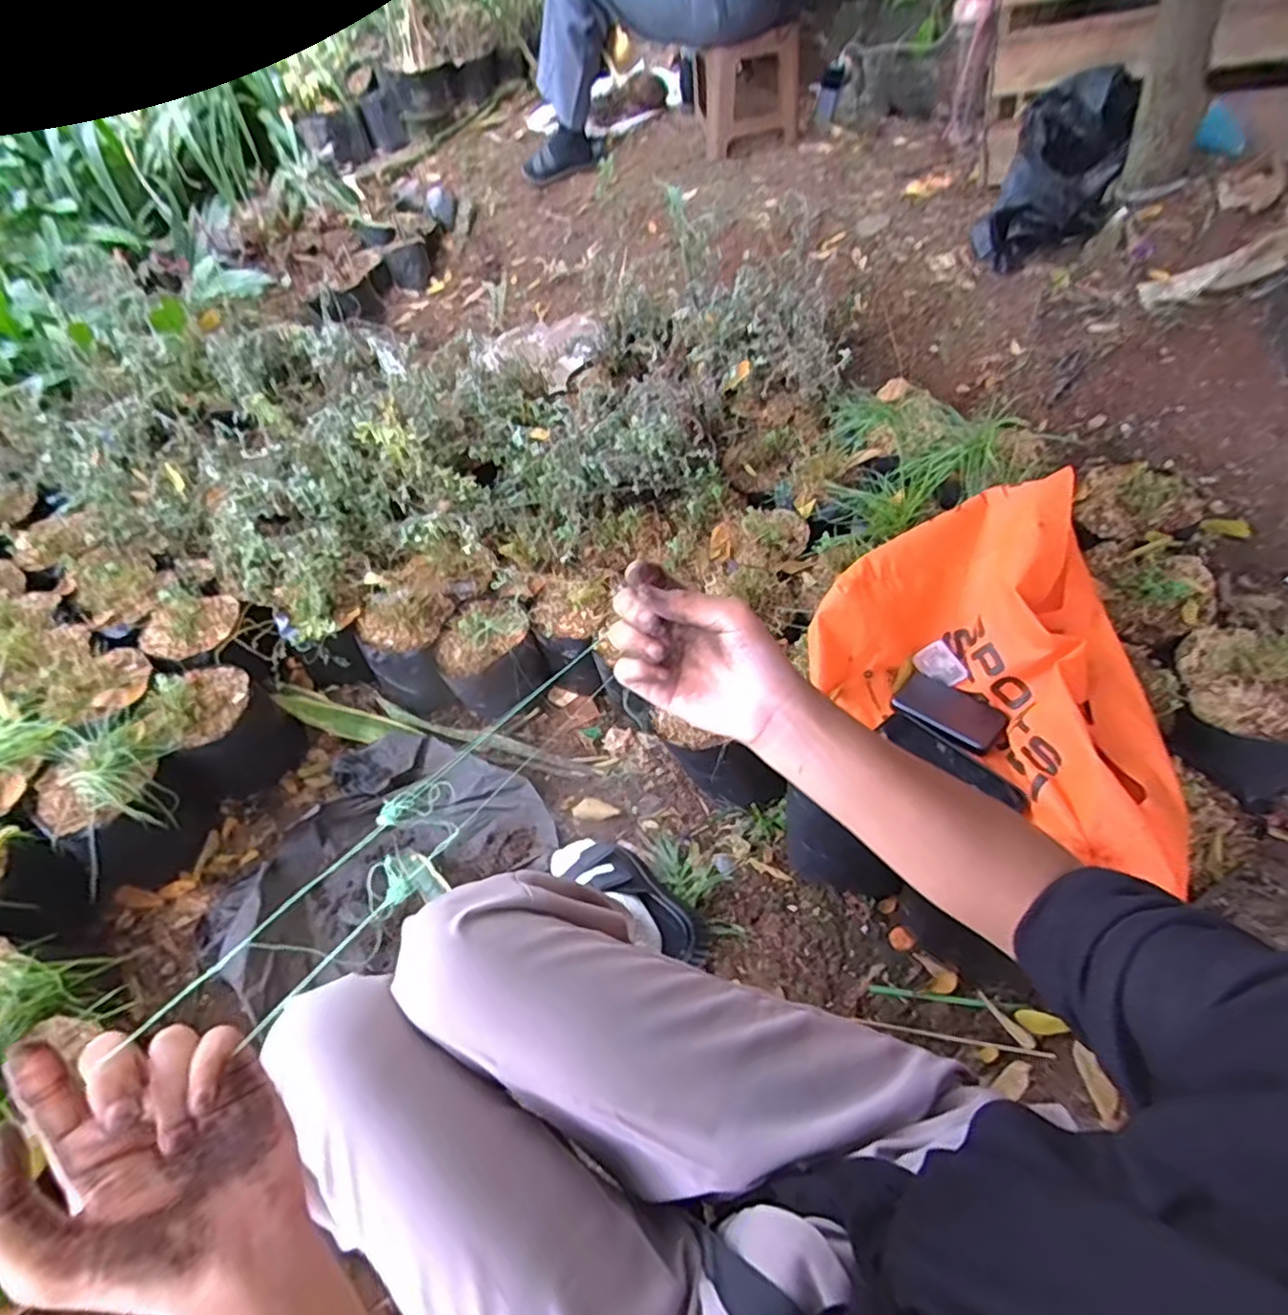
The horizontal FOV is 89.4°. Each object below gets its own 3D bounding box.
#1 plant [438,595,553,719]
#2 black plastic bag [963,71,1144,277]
[{"bbox_3d":[-0.245,-0.002,1.025,0.149,0.156,0.156,-26,56,-18],"label":"plant"},{"bbox_3d":[0.817,-0.959,1.271,0.215,0.153,0.413,26,80,20],"label":"black plastic bag"}]

